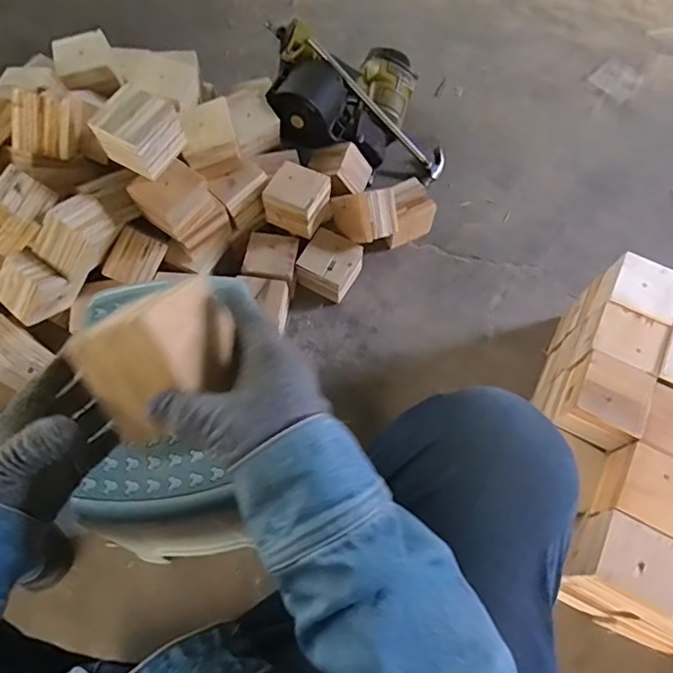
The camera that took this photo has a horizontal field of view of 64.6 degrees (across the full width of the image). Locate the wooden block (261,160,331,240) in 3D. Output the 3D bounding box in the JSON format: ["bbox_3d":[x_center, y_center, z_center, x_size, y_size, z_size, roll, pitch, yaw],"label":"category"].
[{"bbox_3d":[-0.071,-0.250,0.974,0.100,0.073,0.095,26,69,11],"label":"wooden block"}]

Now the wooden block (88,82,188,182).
[{"bbox_3d":[-0.315,-0.325,0.836,0.110,0.075,0.105,31,70,13],"label":"wooden block"}]

